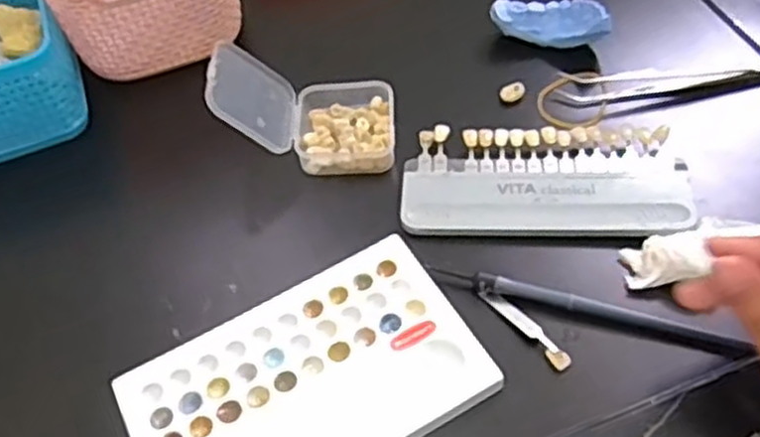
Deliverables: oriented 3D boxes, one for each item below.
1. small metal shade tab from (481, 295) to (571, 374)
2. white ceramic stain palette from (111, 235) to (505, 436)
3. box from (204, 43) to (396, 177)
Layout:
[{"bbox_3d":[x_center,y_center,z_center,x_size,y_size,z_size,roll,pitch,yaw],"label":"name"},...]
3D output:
[{"bbox_3d":[0.069,0.051,0.363,0.010,0.004,0.051,-34,57,-19],"label":"small metal shade tab"},{"bbox_3d":[-0.034,0.075,0.352,0.152,0.011,0.094,-27,54,-14],"label":"white ceramic stain palette"},{"bbox_3d":[-0.040,-0.065,0.424,0.092,0.053,0.056,-2,52,4],"label":"box"}]

